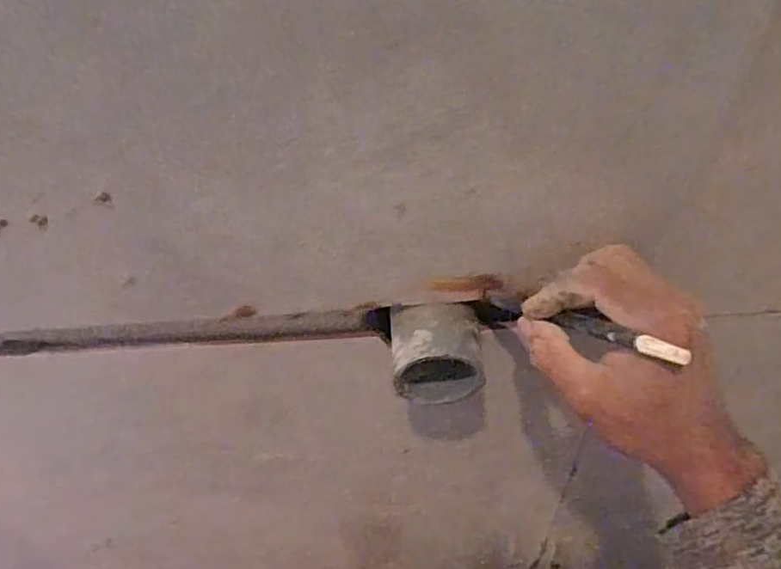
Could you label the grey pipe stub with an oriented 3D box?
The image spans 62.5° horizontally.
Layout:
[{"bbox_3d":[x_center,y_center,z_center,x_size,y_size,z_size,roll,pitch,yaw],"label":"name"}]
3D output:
[{"bbox_3d":[0.029,0.043,0.408,0.055,0.055,0.040,-2,46,-1],"label":"grey pipe stub"}]

